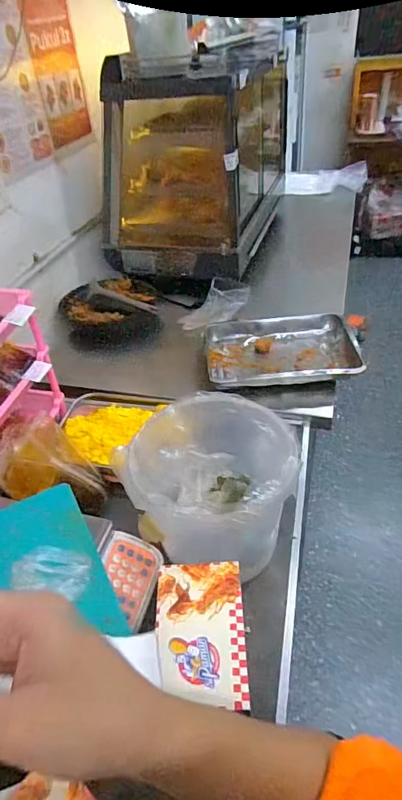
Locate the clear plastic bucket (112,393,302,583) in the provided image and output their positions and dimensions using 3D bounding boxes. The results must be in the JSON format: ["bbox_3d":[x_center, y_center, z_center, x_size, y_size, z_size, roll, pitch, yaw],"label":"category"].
[{"bbox_3d":[0.019,0.130,0.778,0.237,0.190,0.247,-4,40,3],"label":"clear plastic bucket"}]

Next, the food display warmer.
[{"bbox_3d":[0.017,-0.891,1.639,0.428,0.562,0.954,8,42,17],"label":"food display warmer"}]

